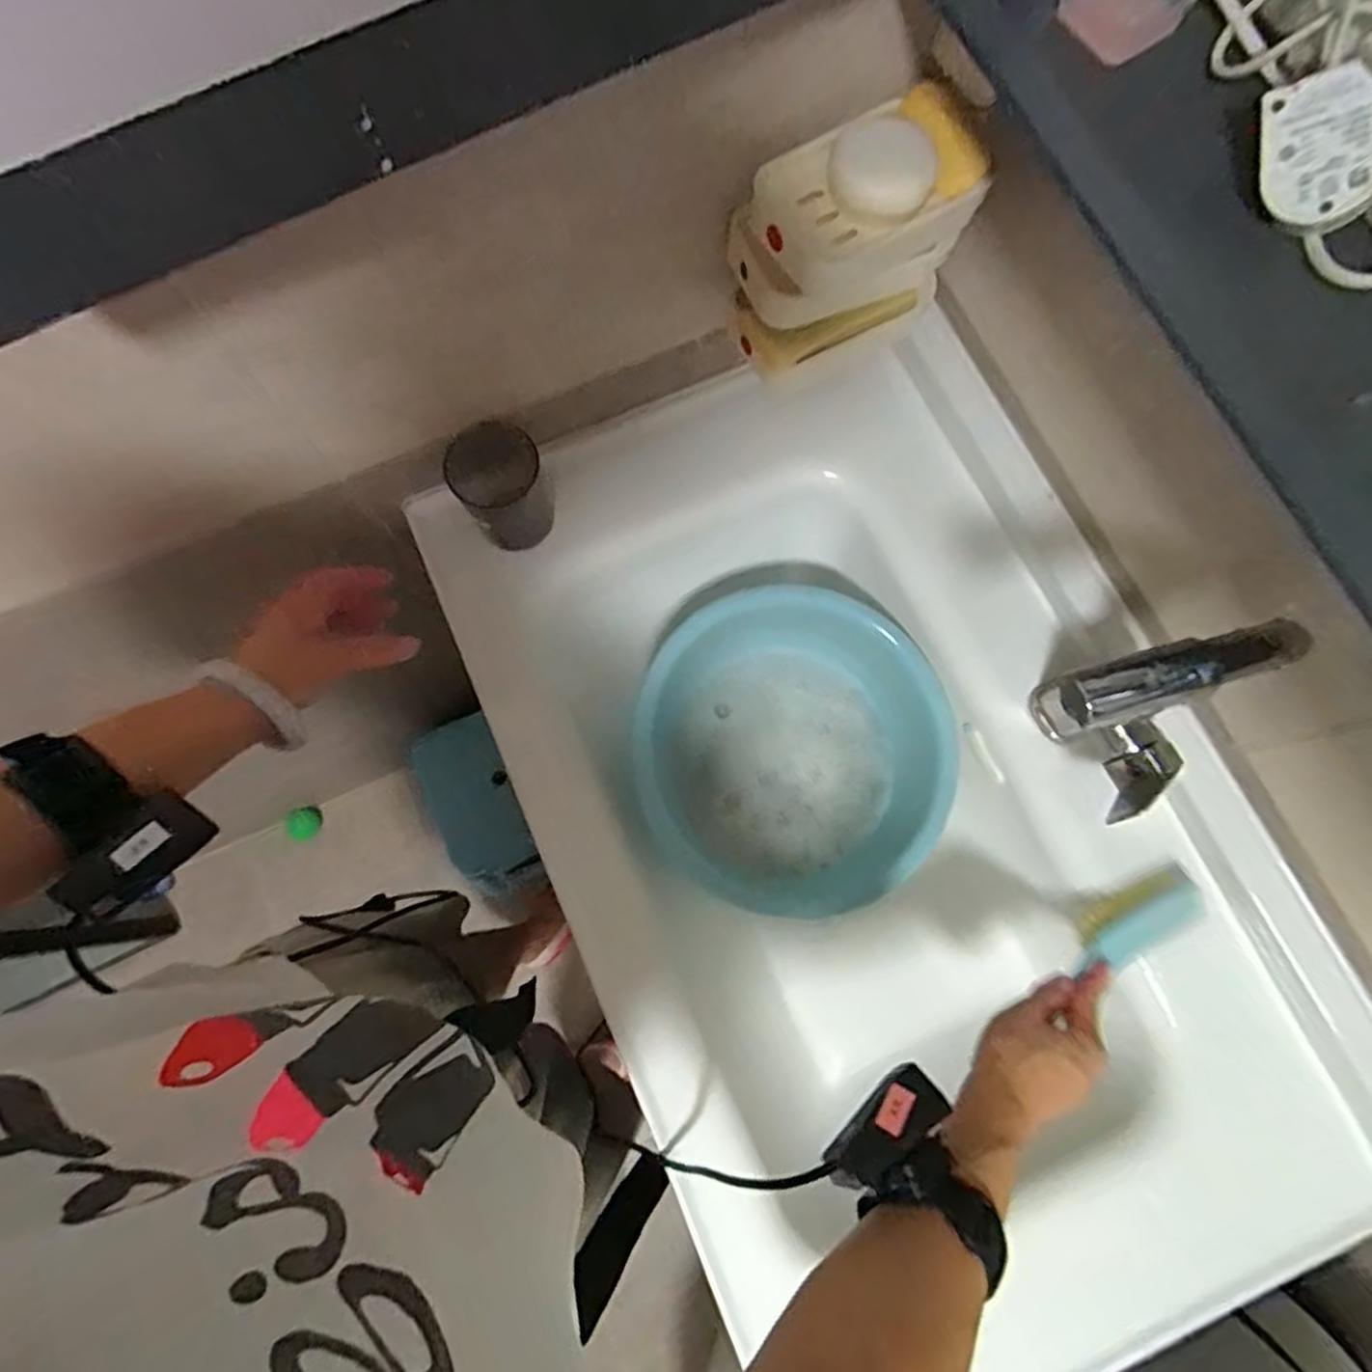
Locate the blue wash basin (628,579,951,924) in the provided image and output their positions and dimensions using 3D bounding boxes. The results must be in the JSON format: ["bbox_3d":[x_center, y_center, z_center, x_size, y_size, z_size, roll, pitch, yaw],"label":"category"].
[{"bbox_3d":[0.095,0.058,0.662,0.252,0.101,0.270,0,77,0],"label":"blue wash basin"}]

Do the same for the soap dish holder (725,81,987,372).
[{"bbox_3d":[0.105,-0.307,0.504,0.149,0.128,0.090,-23,78,-5],"label":"soap dish holder"}]

